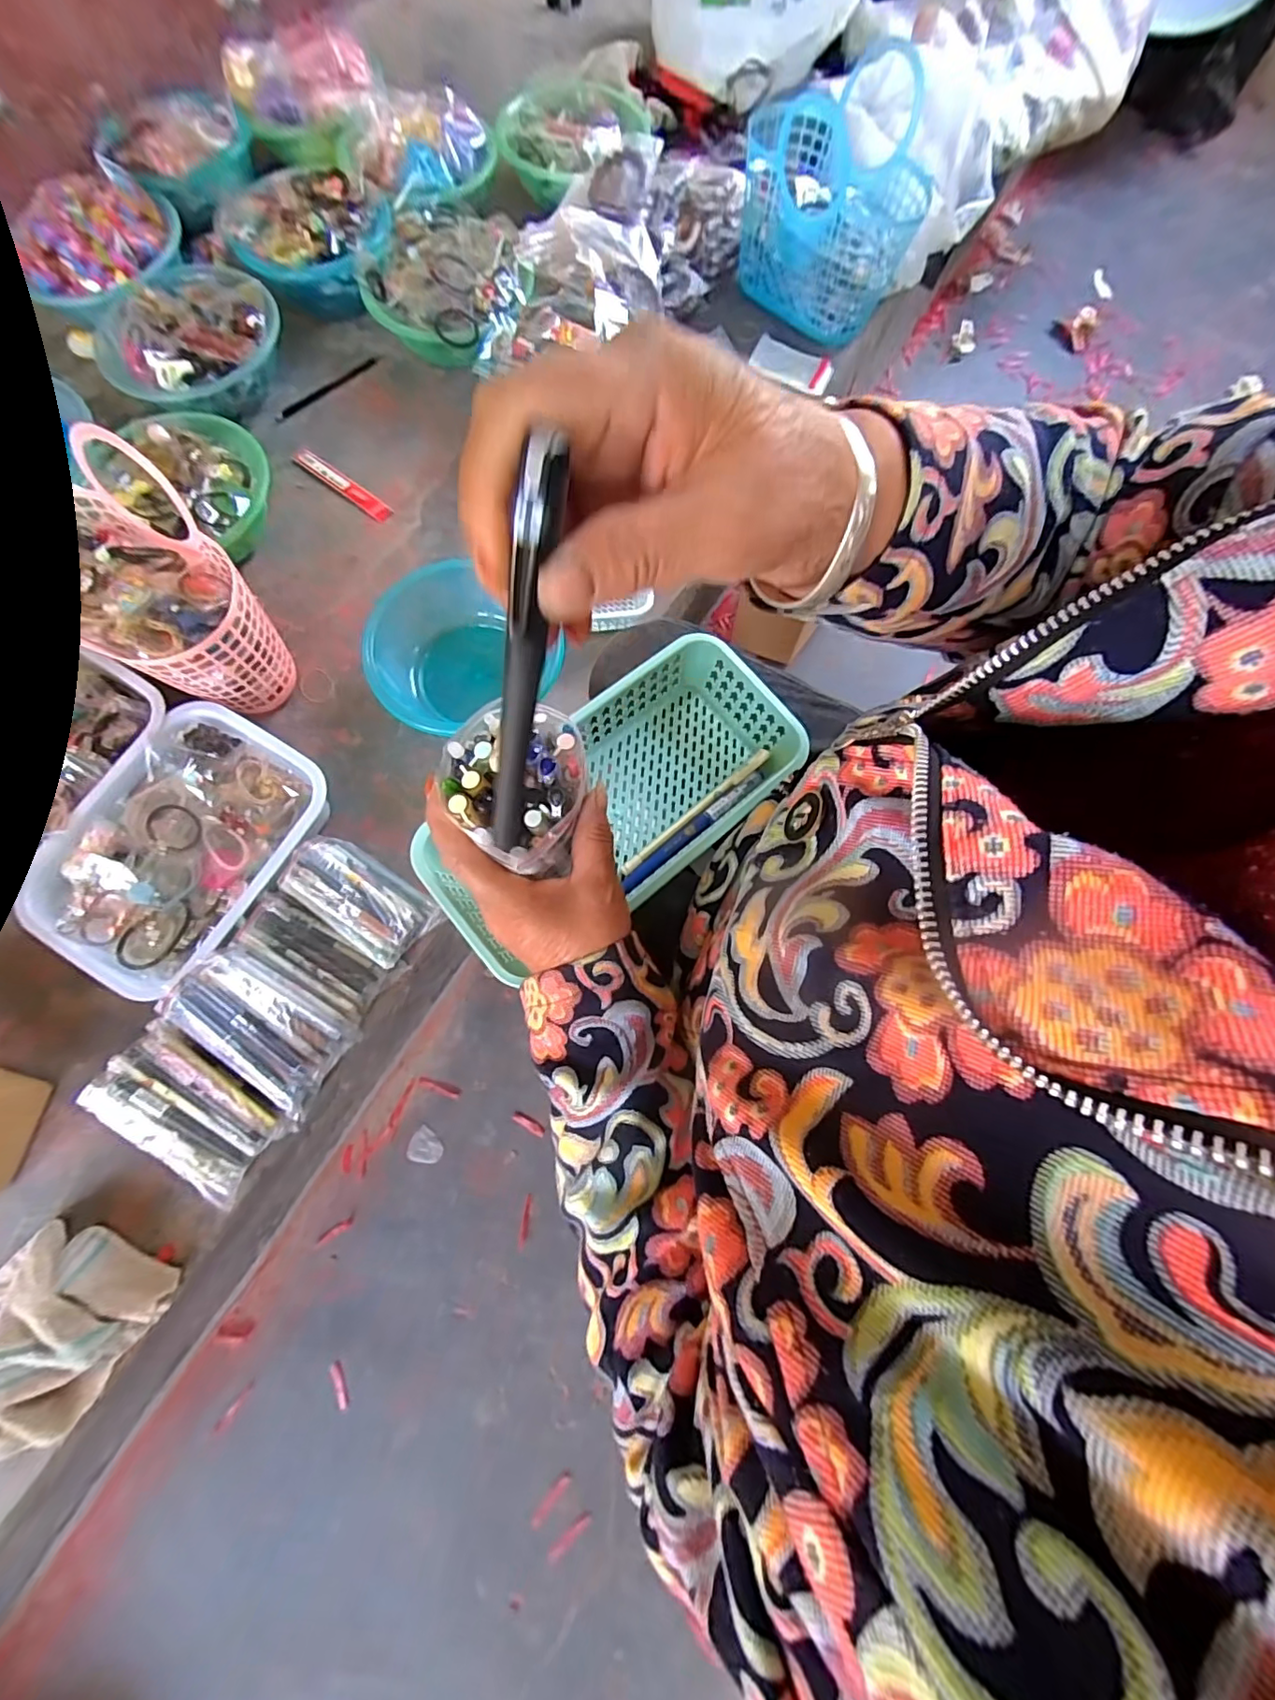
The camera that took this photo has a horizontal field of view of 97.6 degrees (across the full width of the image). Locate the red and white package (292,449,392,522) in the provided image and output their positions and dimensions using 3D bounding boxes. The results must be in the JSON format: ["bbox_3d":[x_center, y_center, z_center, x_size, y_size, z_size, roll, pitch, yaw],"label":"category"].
[{"bbox_3d":[-0.418,-0.516,0.785,0.180,0.004,0.026,37,76,10],"label":"red and white package"}]

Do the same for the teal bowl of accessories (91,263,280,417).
[{"bbox_3d":[-0.623,-0.714,0.789,0.235,0.088,0.239,0,74,-1],"label":"teal bowl of accessories"}]

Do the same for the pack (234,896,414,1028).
[{"bbox_3d":[-0.342,0.111,0.596,0.157,0.026,0.066,35,76,-4],"label":"pack"}]

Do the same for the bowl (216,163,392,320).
[{"bbox_3d":[-0.480,-0.898,0.819,0.223,0.086,0.222,0,74,-1],"label":"bowl"}]

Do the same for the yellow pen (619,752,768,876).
[{"bbox_3d":[0.045,-0.029,0.411,0.143,0.005,0.010,-39,78,-11],"label":"yellow pen"}]

